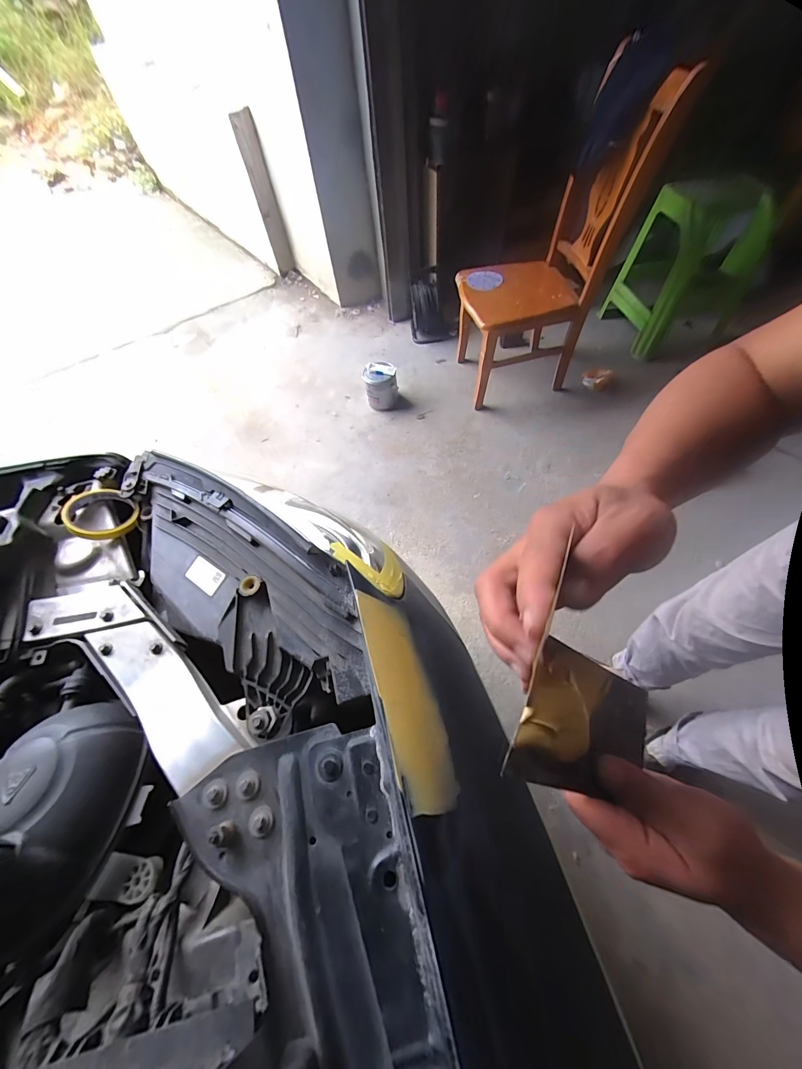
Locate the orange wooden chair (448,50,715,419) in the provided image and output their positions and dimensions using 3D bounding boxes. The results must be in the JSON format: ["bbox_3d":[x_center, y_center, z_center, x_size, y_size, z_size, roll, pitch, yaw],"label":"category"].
[{"bbox_3d":[0.545,-1.014,1.395,0.619,0.873,0.410,-18,60,-6],"label":"orange wooden chair"}]

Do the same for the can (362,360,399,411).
[{"bbox_3d":[-0.091,-0.680,1.673,0.147,0.184,0.147,-2,61,3],"label":"can"}]

